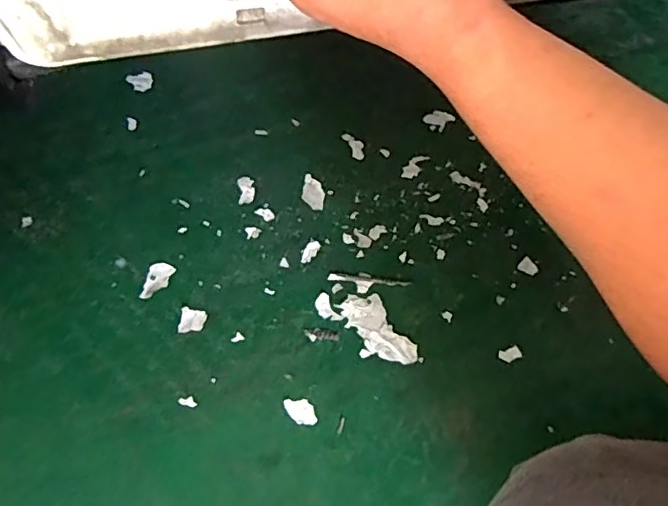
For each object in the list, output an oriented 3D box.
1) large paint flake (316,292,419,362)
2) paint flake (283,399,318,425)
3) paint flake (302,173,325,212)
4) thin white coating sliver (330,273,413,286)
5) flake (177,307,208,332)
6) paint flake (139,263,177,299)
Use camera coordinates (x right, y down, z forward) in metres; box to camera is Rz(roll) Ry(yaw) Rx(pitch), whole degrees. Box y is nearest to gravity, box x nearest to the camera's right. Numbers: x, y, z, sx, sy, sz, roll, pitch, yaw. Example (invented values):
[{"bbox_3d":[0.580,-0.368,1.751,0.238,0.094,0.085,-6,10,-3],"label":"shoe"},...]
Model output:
[{"bbox_3d":[0.041,0.082,0.660,0.063,0.004,0.127,-38,67,-22],"label":"large paint flake"},{"bbox_3d":[-0.035,0.166,0.605,0.023,0.004,0.038,-40,67,-23],"label":"paint flake"},{"bbox_3d":[-0.027,-0.081,0.759,0.029,0.004,0.057,4,58,1],"label":"paint flake"},{"bbox_3d":[0.043,0.032,0.691,0.096,0.004,0.010,5,58,2],"label":"thin white coating sliver"},{"bbox_3d":[-0.162,0.077,0.651,0.029,0.004,0.031,9,59,4],"label":"flake"},{"bbox_3d":[-0.210,0.032,0.677,0.029,0.004,0.049,16,59,8],"label":"paint flake"}]

